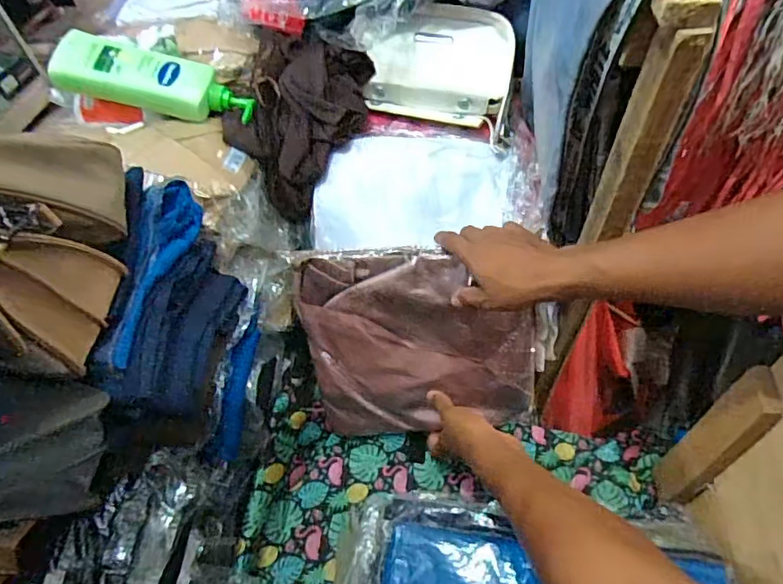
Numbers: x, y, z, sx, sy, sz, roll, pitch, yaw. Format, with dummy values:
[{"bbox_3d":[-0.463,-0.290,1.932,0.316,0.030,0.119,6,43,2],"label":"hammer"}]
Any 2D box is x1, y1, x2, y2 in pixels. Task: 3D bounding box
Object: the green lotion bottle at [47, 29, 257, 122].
[{"bbox_3d":[-0.280,-0.248,0.627,0.236,0.042,0.071,13,56,-5],"label":"green lotion bottle"}]

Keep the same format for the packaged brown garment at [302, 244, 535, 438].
[{"bbox_3d":[0.032,0.069,0.636,0.271,0.244,0.025,-2,25,7],"label":"packaged brown garment"}]

